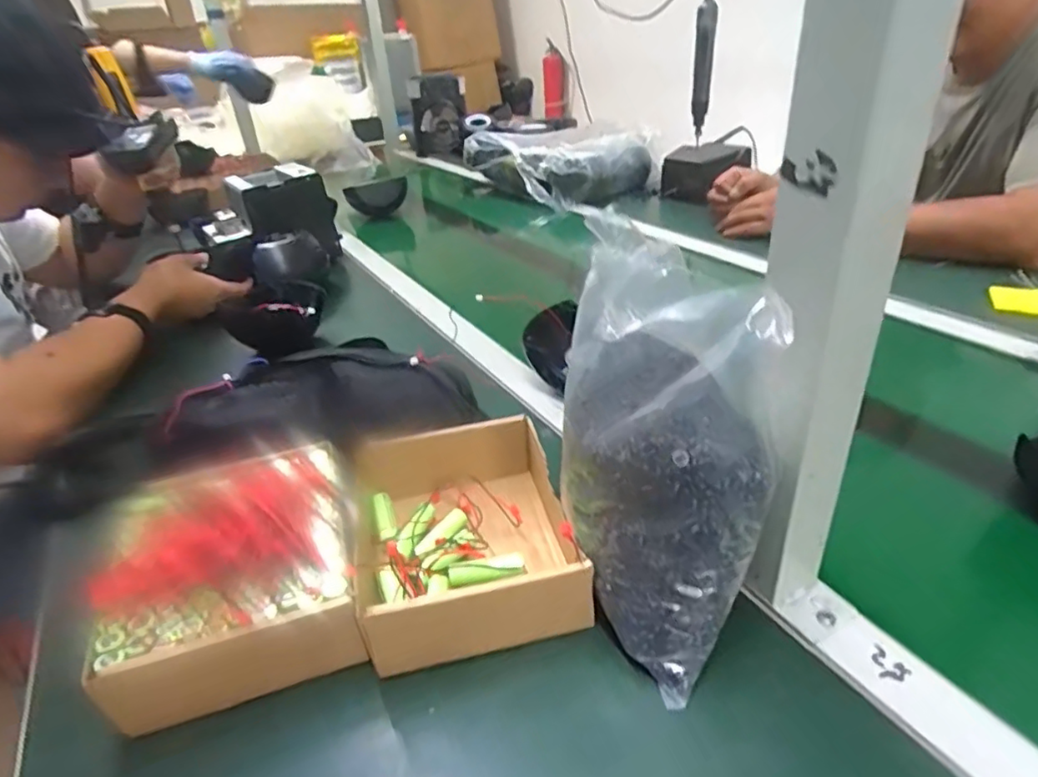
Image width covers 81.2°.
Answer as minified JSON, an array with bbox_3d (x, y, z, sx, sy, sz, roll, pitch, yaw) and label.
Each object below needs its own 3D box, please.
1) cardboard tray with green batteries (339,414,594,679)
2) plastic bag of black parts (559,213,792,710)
[{"bbox_3d":[-0.038,0.098,0.406,0.138,0.059,0.170,-9,31,-9],"label":"cardboard tray with green batteries"},{"bbox_3d":[0.074,0.038,0.341,0.090,0.208,0.149,-15,32,-17],"label":"plastic bag of black parts"}]

